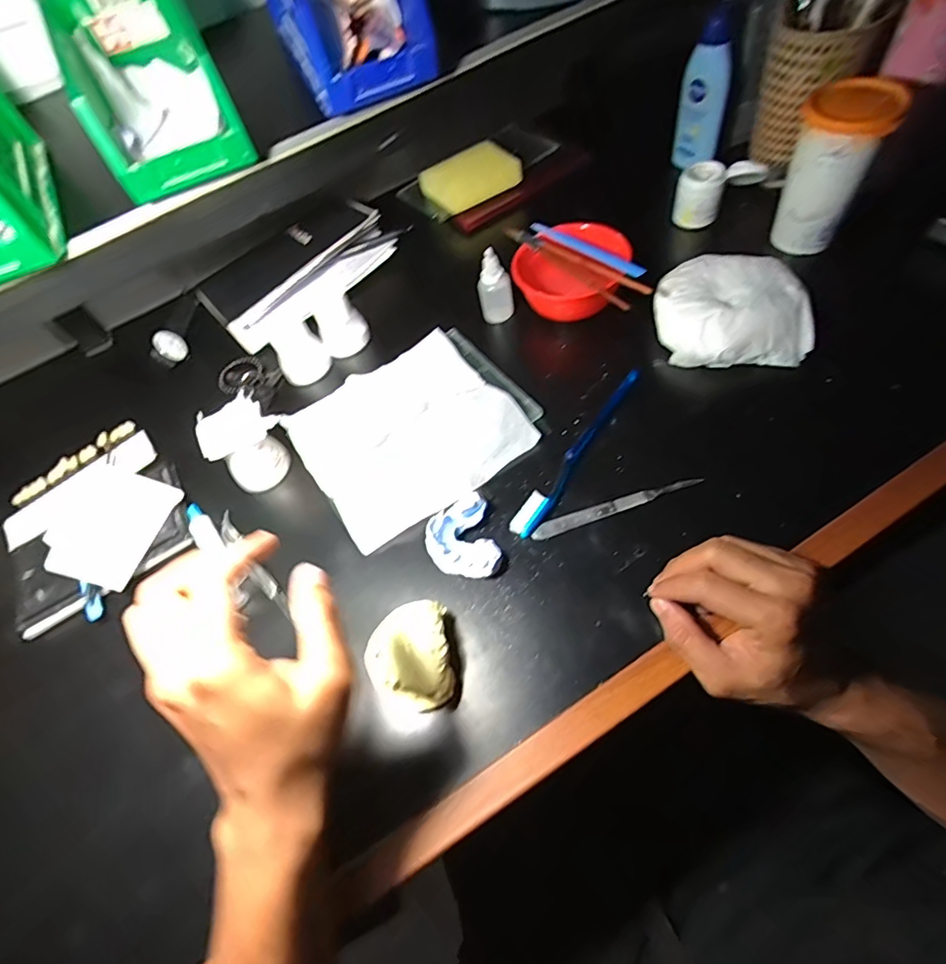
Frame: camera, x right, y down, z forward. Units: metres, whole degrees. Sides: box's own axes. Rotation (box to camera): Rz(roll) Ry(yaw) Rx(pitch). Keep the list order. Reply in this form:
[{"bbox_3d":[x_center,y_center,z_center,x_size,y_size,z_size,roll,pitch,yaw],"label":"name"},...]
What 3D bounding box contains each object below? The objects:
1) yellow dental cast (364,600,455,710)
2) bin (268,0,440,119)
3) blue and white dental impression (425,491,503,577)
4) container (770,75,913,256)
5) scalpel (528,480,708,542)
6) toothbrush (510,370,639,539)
[{"bbox_3d":[-0.046,0.116,0.351,0.059,0.044,0.070,-13,57,4],"label":"yellow dental cast"},{"bbox_3d":[-0.113,-0.411,0.433,0.109,0.100,0.153,-24,58,-5],"label":"bin"},{"bbox_3d":[-0.009,0.046,0.405,0.053,0.022,0.066,-21,58,-3],"label":"blue and white dental impression"},{"bbox_3d":[0.330,-0.285,0.481,0.073,0.134,0.084,18,64,20],"label":"container"},{"bbox_3d":[0.114,0.020,0.411,0.137,0.006,0.012,-20,65,1],"label":"scalpel"},{"bbox_3d":[0.093,-0.027,0.439,0.019,0.015,0.188,31,69,25],"label":"toothbrush"}]

